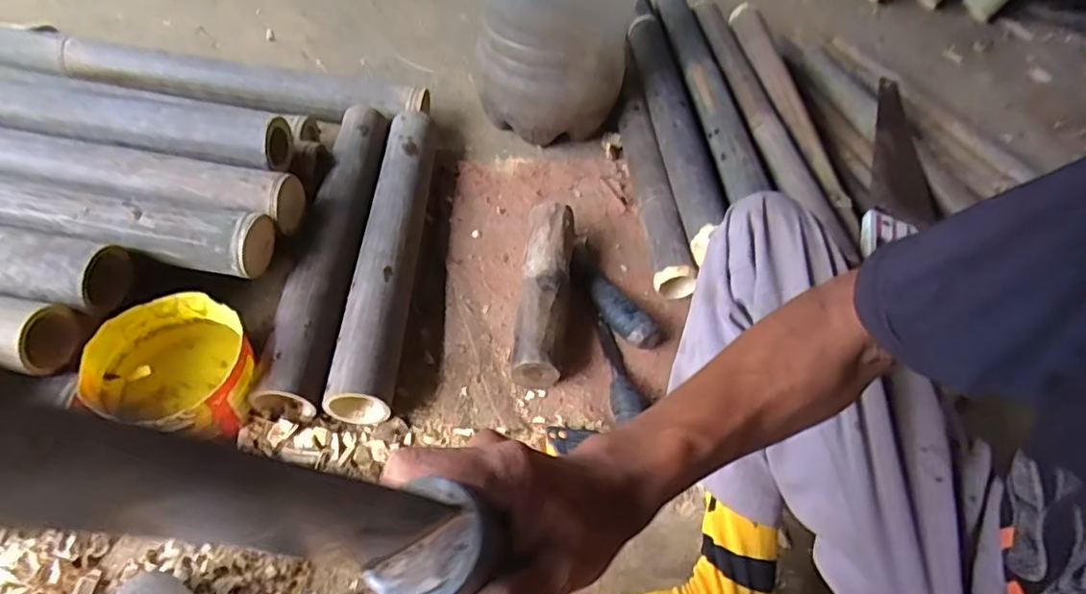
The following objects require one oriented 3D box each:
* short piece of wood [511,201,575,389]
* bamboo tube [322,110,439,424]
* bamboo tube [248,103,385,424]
[{"bbox_3d":[0.002,-0.012,0.757,0.059,0.070,0.244,6,52,0],"label":"short piece of wood"},{"bbox_3d":[-0.197,-0.067,0.792,0.075,0.071,0.480,4,53,-4],"label":"bamboo tube"},{"bbox_3d":[-0.269,-0.078,0.785,0.074,0.060,0.481,3,52,-2],"label":"bamboo tube"}]

